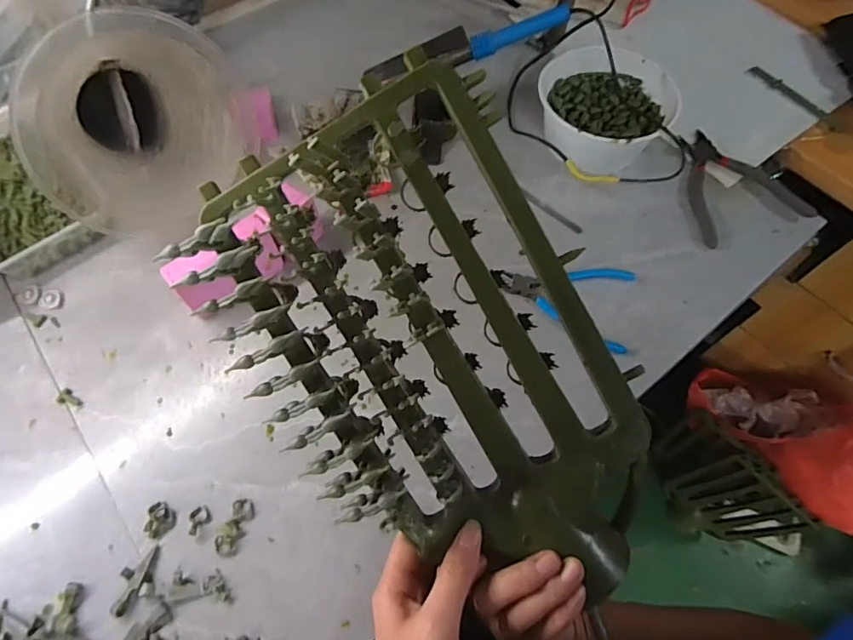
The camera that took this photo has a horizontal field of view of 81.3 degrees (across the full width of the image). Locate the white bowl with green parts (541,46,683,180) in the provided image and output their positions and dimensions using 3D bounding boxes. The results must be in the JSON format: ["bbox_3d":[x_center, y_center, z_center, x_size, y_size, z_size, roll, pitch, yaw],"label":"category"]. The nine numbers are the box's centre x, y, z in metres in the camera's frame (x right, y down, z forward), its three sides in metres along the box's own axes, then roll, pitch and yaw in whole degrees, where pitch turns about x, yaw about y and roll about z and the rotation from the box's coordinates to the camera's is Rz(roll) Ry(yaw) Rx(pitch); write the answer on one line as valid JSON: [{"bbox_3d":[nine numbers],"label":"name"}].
[{"bbox_3d":[0.221,-0.268,0.636,0.165,0.061,0.177,1,63,-1],"label":"white bowl with green parts"}]

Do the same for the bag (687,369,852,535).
[{"bbox_3d":[0.632,0.191,0.812,0.109,0.208,0.296,-35,69,-17],"label":"bag"}]

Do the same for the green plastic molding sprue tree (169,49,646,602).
[{"bbox_3d":[0.008,0.030,0.314,0.197,0.046,0.325,-30,97,1],"label":"green plastic molding sprue tree"}]

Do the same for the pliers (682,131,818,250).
[{"bbox_3d":[0.374,-0.174,0.624,0.142,0.010,0.159,-18,65,-10],"label":"pliers"}]

